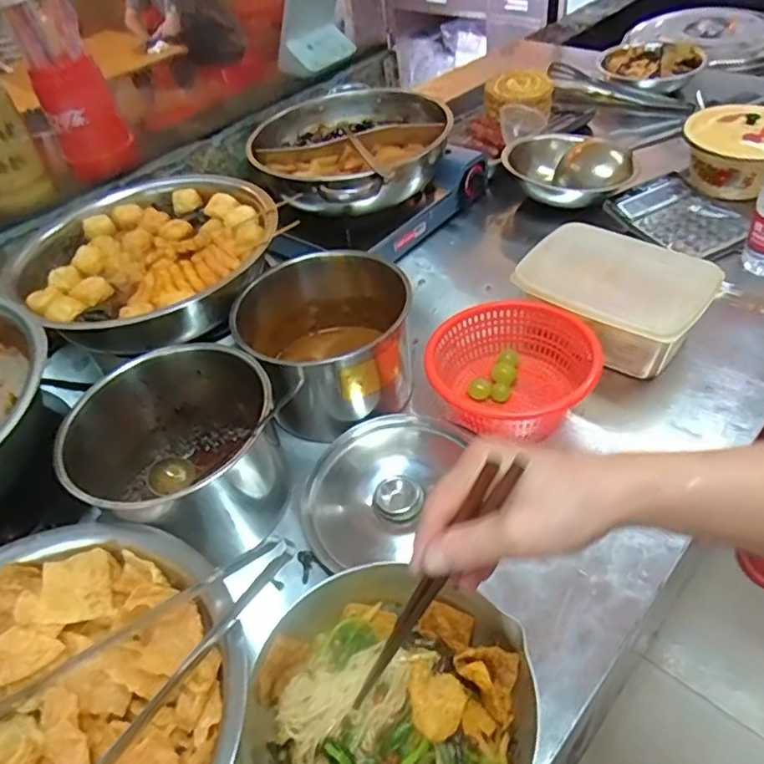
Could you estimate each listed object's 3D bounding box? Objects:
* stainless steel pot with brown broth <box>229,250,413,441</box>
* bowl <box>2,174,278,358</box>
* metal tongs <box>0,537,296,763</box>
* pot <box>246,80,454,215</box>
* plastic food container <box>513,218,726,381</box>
[{"bbox_3d":[-0.063,-0.047,0.700,0.184,0.161,0.172,-4,45,4],"label":"stainless steel pot with brown broth"},{"bbox_3d":[-0.279,-0.141,0.751,0.306,0.095,0.287,-36,52,-25],"label":"bowl"},{"bbox_3d":[-0.180,0.221,0.455,0.274,0.038,0.113,-35,62,-11],"label":"metal tongs"},{"bbox_3d":[-0.052,-0.341,0.894,0.272,0.092,0.295,-4,45,4],"label":"pot"},{"bbox_3d":[0.274,-0.097,0.722,0.196,0.091,0.143,28,55,30],"label":"plastic food container"}]

